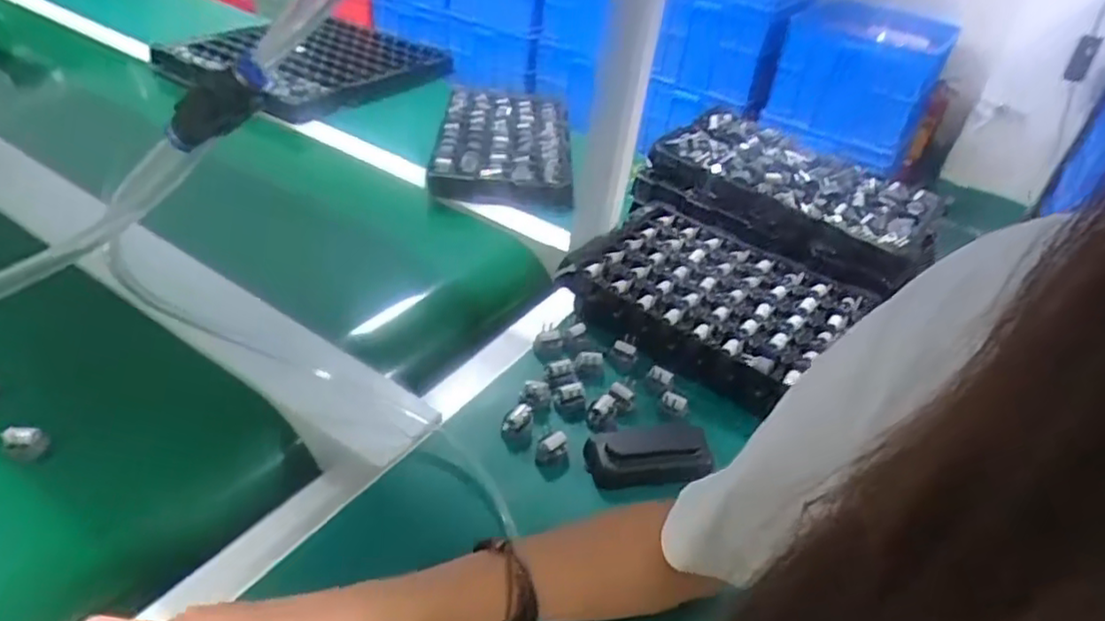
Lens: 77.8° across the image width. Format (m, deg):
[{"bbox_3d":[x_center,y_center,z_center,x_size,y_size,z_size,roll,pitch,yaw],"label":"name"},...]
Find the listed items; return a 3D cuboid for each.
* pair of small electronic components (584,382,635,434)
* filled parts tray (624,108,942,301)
[{"bbox_3d":[0.052,0.086,0.625,0.053,0.025,0.020,-36,53,-26],"label":"pair of small electronic components"},{"bbox_3d":[0.294,-0.152,0.837,0.325,0.058,0.224,28,41,24],"label":"filled parts tray"}]

